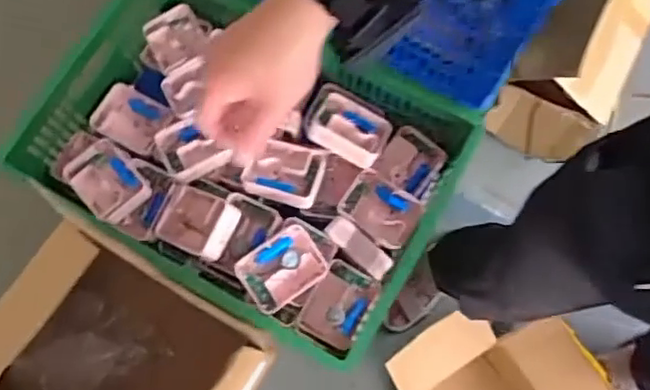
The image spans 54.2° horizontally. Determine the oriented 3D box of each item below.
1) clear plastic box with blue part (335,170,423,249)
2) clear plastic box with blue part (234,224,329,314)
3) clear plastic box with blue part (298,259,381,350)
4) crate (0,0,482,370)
[{"bbox_3d":[0.095,0.026,1.110,0.128,0.042,0.101,37,78,7],"label":"clear plastic box with blue part"},{"bbox_3d":[-0.070,0.120,1.032,0.131,0.029,0.100,-34,80,-9],"label":"clear plastic box with blue part"},{"bbox_3d":[0.026,0.187,1.070,0.104,0.046,0.130,30,77,6],"label":"clear plastic box with blue part"},{"bbox_3d":[-0.139,-0.062,1.144,0.692,0.221,0.469,30,77,6],"label":"crate"}]

